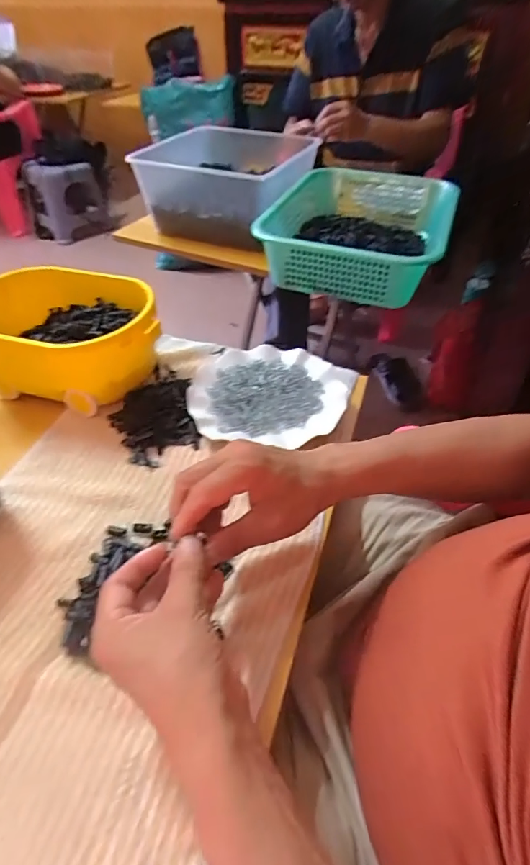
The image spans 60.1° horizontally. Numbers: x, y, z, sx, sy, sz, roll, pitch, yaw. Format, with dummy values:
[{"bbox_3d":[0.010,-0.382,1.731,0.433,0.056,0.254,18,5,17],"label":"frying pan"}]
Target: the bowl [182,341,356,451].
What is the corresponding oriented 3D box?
[{"bbox_3d":[0.006,-0.048,0.563,0.188,0.021,0.167,7,45,8],"label":"bowl"}]

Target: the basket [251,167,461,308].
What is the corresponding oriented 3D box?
[{"bbox_3d":[0.171,-0.369,0.844,0.316,0.098,0.411,9,45,10],"label":"basket"}]

